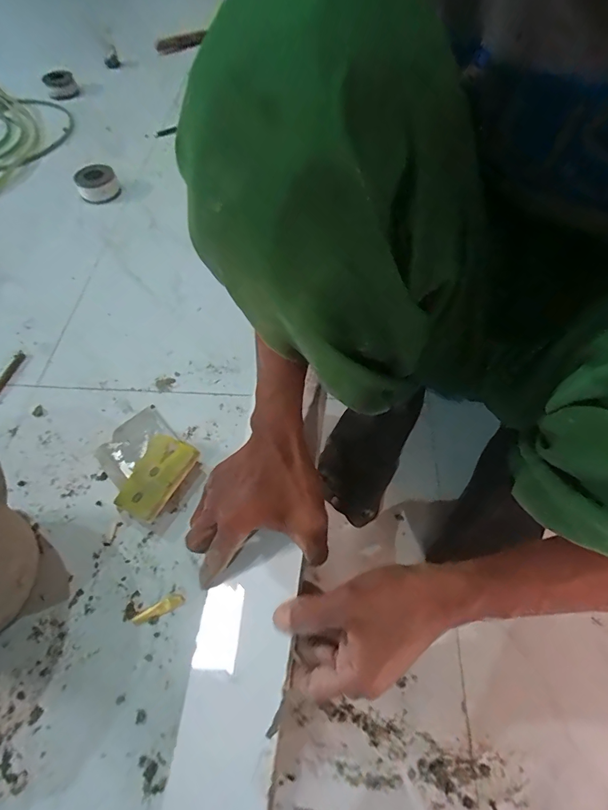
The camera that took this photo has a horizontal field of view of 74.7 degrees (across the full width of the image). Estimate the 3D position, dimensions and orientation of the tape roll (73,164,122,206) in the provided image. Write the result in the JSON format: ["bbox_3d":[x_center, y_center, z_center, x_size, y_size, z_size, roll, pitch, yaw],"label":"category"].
[{"bbox_3d":[-0.477,-0.511,0.924,0.087,0.046,0.100,-20,60,-11],"label":"tape roll"}]

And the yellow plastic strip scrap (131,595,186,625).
[{"bbox_3d":[-0.168,0.236,0.458,0.058,0.008,0.015,-26,63,-14],"label":"yellow plastic strip scrap"}]

